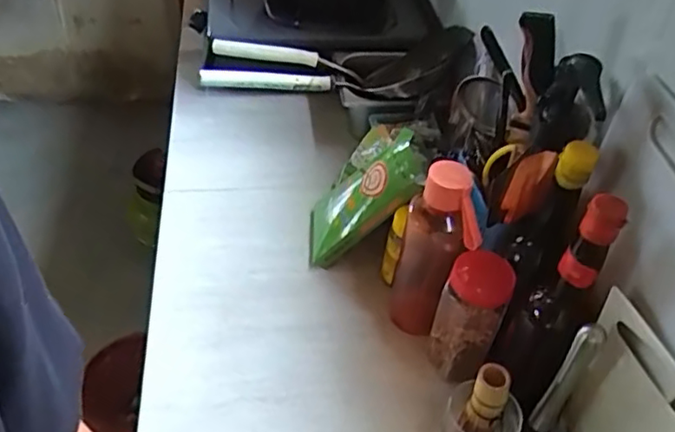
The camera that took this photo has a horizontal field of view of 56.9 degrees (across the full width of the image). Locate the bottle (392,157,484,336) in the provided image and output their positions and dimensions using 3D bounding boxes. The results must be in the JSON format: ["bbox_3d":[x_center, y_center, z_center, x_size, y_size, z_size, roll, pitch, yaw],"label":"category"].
[{"bbox_3d":[0.111,0.038,0.716,0.070,0.232,0.080,9,45,4],"label":"bottle"}]

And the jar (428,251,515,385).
[{"bbox_3d":[0.141,0.117,0.688,0.067,0.158,0.066,3,45,-3],"label":"jar"}]

